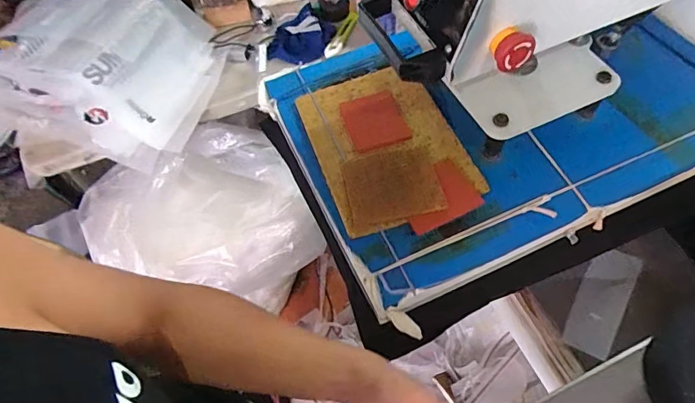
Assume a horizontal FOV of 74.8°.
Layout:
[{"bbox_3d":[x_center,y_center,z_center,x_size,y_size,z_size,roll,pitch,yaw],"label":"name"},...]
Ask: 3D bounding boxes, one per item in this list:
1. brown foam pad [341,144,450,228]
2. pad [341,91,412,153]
[{"bbox_3d":[0.056,-0.023,0.574,0.113,0.011,0.105,-11,58,-2],"label":"brown foam pad"},{"bbox_3d":[0.038,-0.114,0.644,0.078,0.011,0.098,-15,59,-5],"label":"pad"}]

